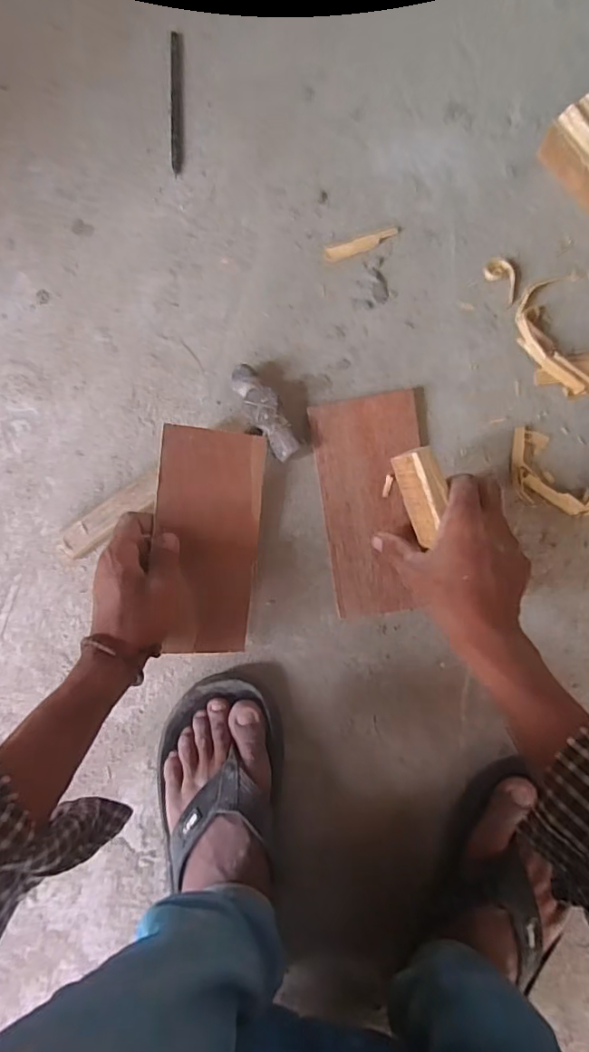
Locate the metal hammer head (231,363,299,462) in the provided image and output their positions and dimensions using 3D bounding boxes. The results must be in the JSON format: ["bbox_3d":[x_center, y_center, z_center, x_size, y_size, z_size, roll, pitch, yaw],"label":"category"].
[{"bbox_3d":[-0.026,-0.103,0.487,0.031,0.033,0.092,-30,85,5],"label":"metal hammer head"}]

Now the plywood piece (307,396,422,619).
[{"bbox_3d":[0.074,-0.019,0.485,0.093,0.014,0.196,-8,88,6],"label":"plywood piece"}]

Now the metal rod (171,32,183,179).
[{"bbox_3d":[-0.114,-0.411,0.514,0.012,0.004,0.137,0,88,6],"label":"metal rod"}]

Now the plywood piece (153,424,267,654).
[{"bbox_3d":[-0.075,0.015,0.467,0.092,0.011,0.197,3,92,-22],"label":"plywood piece"}]

